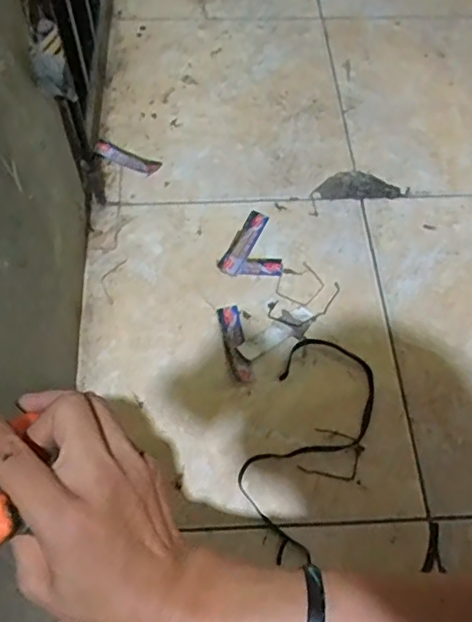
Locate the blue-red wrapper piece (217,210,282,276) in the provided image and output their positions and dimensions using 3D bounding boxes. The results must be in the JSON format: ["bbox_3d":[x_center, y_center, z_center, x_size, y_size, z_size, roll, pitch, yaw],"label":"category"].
[{"bbox_3d":[0.030,-0.078,0.688,0.071,0.007,0.096,25,62,14],"label":"blue-red wrapper piece"}]

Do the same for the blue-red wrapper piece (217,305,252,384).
[{"bbox_3d":[-0.002,0.035,0.620,0.026,0.004,0.093,-10,60,-6],"label":"blue-red wrapper piece"}]

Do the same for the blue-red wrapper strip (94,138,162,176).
[{"bbox_3d":[-0.148,-0.209,0.768,0.094,0.008,0.023,24,62,13],"label":"blue-red wrapper strip"}]

